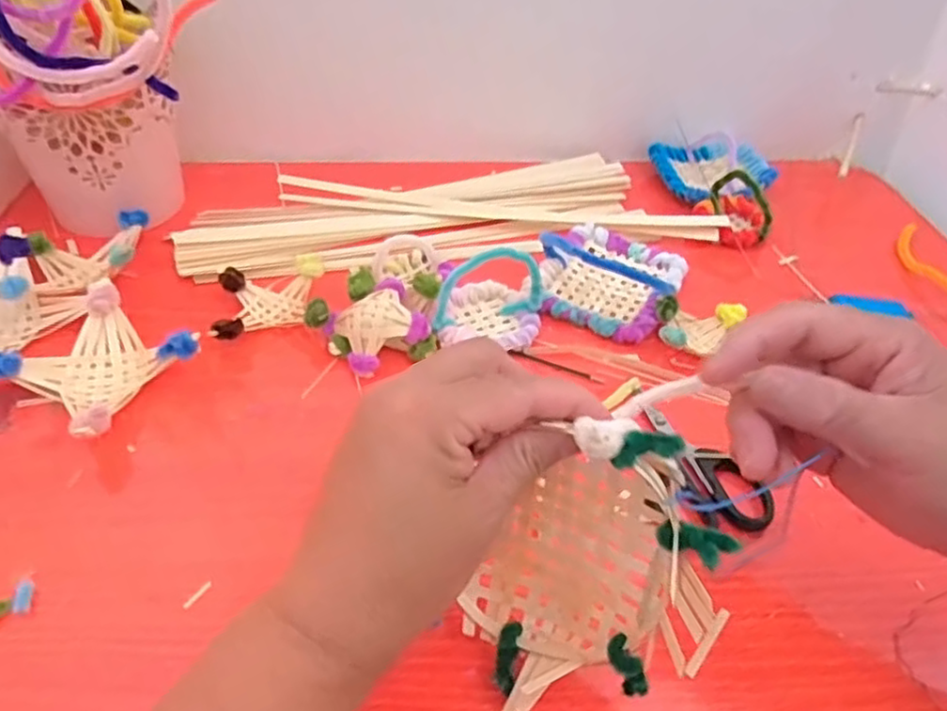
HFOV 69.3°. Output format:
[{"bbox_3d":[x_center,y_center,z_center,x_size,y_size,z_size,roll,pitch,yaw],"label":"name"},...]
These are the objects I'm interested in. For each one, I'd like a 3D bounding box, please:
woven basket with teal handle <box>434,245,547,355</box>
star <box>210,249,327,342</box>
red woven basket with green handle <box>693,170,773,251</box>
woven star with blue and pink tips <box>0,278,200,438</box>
[{"bbox_3d":[0.011,-0.041,0.429,0.068,0.054,0.064,3,44,-1],"label":"woven basket with teal handle"},{"bbox_3d":[-0.128,-0.035,0.436,0.067,0.027,0.063,-7,45,-11],"label":"star"},{"bbox_3d":[0.203,-0.117,0.532,0.049,0.040,0.065,-6,45,-10],"label":"red woven basket with green handle"},{"bbox_3d":[-0.210,0.005,0.385,0.086,0.037,0.081,24,48,19],"label":"woven star with blue and pink tips"}]

